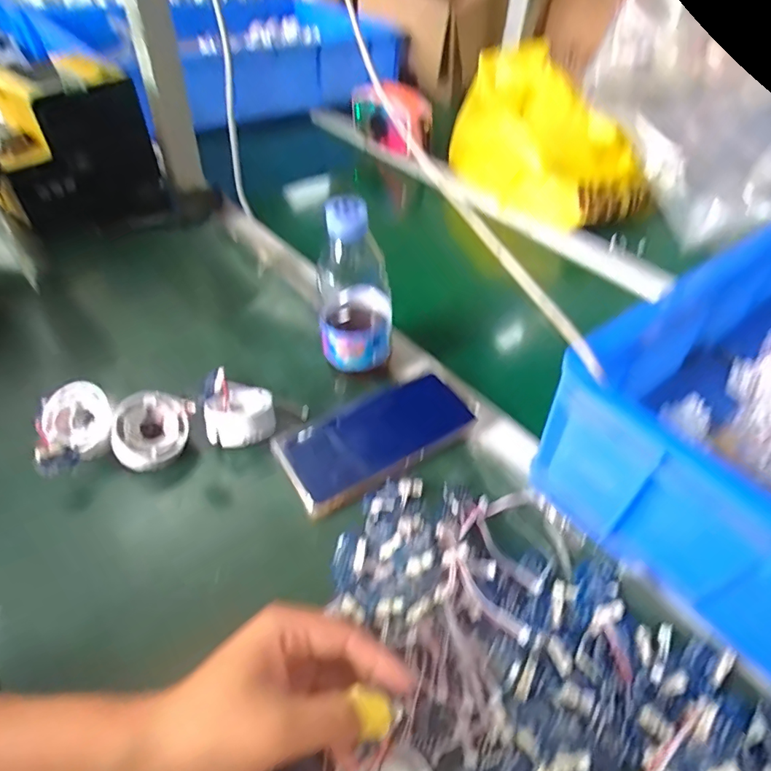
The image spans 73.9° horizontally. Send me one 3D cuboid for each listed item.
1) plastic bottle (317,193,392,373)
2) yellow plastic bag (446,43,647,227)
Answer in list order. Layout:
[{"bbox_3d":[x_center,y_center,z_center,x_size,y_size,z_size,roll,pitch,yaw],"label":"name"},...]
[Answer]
[{"bbox_3d":[-0.025,-0.079,0.434,0.061,0.156,0.055,-1,46,-4],"label":"plastic bottle"},{"bbox_3d":[0.229,-0.369,0.762,0.181,0.144,0.326,-16,49,-17],"label":"yellow plastic bag"}]

